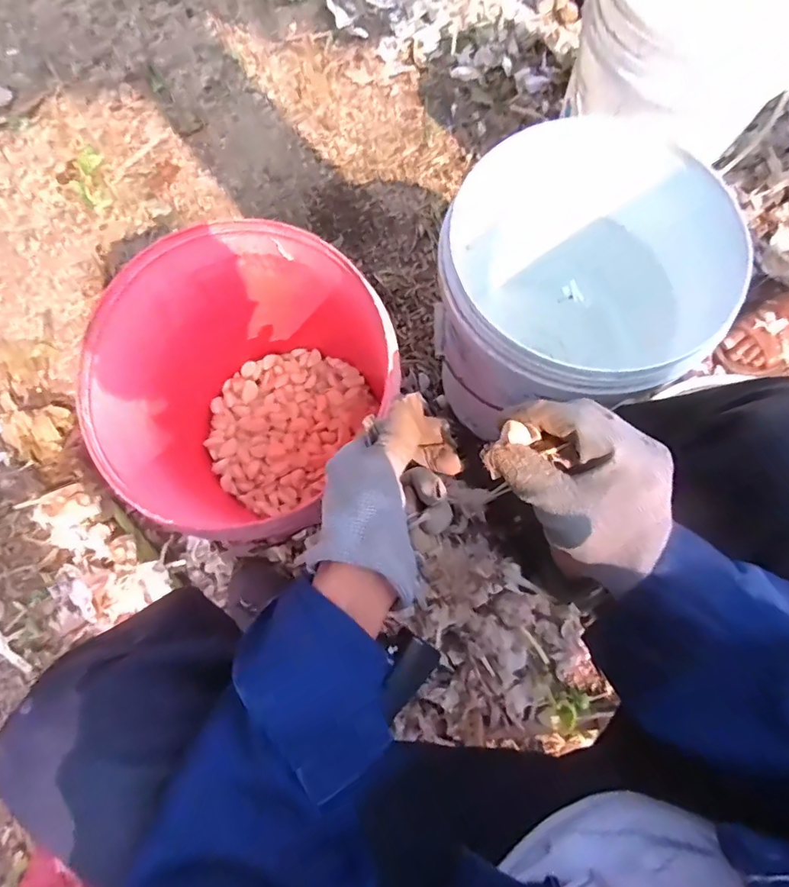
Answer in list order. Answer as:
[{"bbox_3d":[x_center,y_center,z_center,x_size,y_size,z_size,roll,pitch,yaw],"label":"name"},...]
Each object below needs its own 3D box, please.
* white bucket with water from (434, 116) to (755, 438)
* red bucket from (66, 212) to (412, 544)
[{"bbox_3d":[0.214,-0.166,0.664,0.276,0.308,0.298,0,75,0],"label":"white bucket with water"},{"bbox_3d":[-0.161,-0.055,0.646,0.323,0.313,0.286,-39,79,-9],"label":"red bucket"}]

